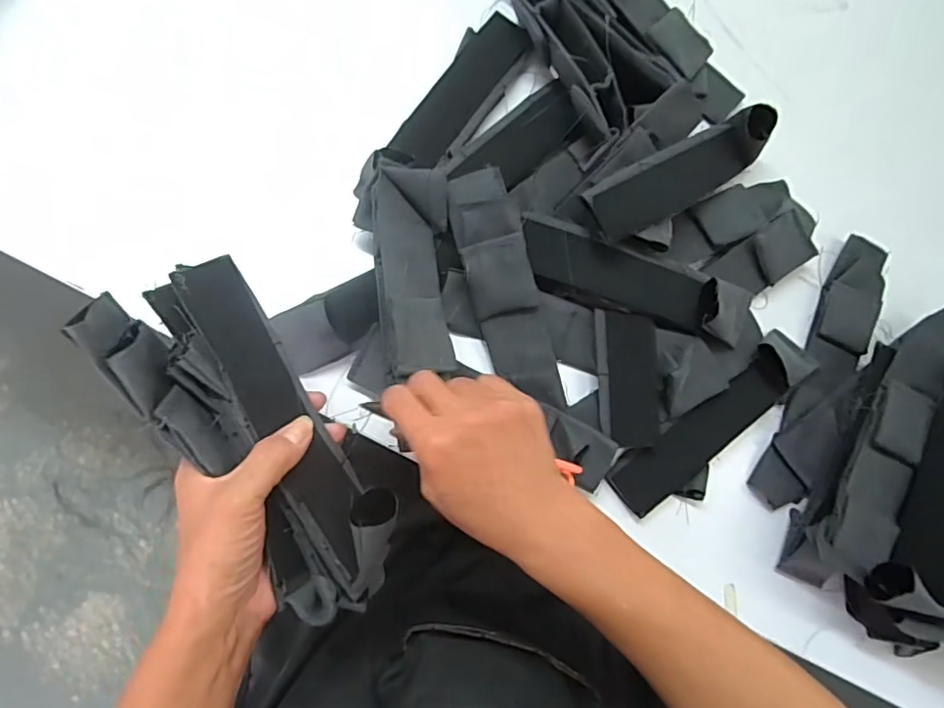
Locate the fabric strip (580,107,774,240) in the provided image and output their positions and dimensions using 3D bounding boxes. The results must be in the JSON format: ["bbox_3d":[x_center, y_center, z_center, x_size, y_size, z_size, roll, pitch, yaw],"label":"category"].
[{"bbox_3d":[0.163,-0.138,0.421,0.185,0.043,0.047,-31,89,-24],"label":"fabric strip"}]

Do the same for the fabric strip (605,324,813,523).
[{"bbox_3d":[0.191,0.049,0.426,0.193,0.025,0.043,-39,90,-13],"label":"fabric strip"}]

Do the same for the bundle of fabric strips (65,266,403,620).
[{"bbox_3d":[-0.107,0.049,0.292,0.068,0.053,0.196,-32,101,-8],"label":"bundle of fabric strips"}]

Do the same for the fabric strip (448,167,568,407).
[{"bbox_3d":[0.023,-0.044,0.404,0.047,0.036,0.168,-15,85,-12],"label":"fabric strip"}]

